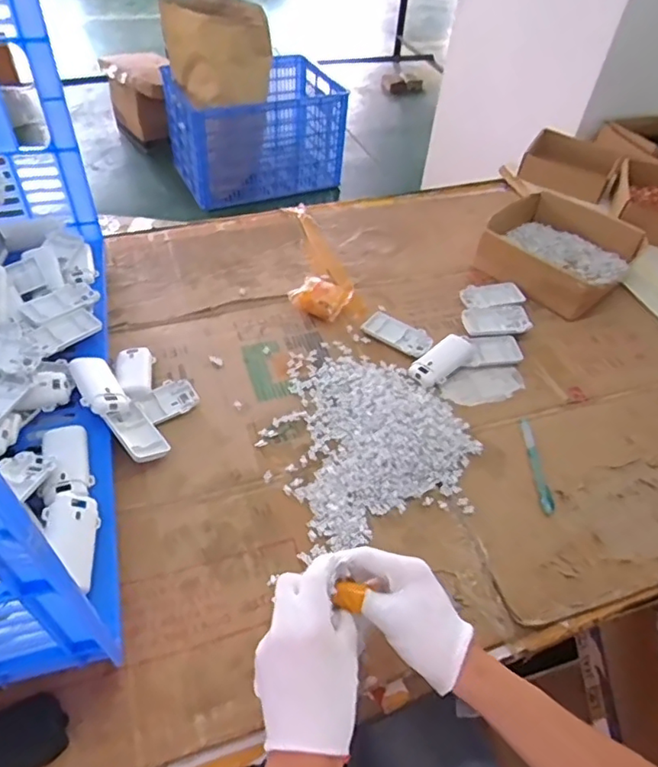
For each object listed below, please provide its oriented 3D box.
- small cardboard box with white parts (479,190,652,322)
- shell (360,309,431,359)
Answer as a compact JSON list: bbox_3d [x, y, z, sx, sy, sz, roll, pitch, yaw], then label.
[{"bbox_3d":[0.364,-0.217,0.908,0.192,0.081,0.216,-33,59,-30],"label":"small cardboard box with white parts"},{"bbox_3d":[0.098,-0.071,0.795,0.096,0.017,0.049,25,50,17],"label":"shell"}]

